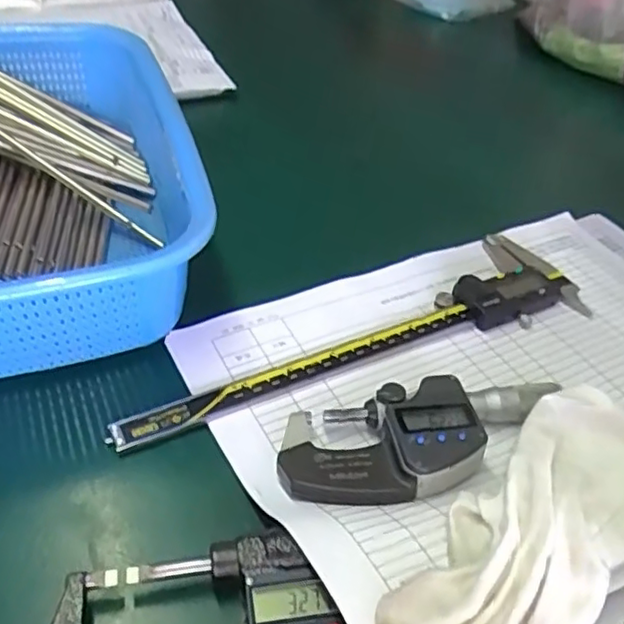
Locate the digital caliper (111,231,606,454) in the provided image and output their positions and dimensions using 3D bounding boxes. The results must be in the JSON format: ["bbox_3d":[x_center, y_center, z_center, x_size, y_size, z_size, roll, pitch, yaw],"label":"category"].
[{"bbox_3d":[0.025,0.004,0.365,0.281,0.012,0.071,-14,48,-19],"label":"digital caliper"}]

